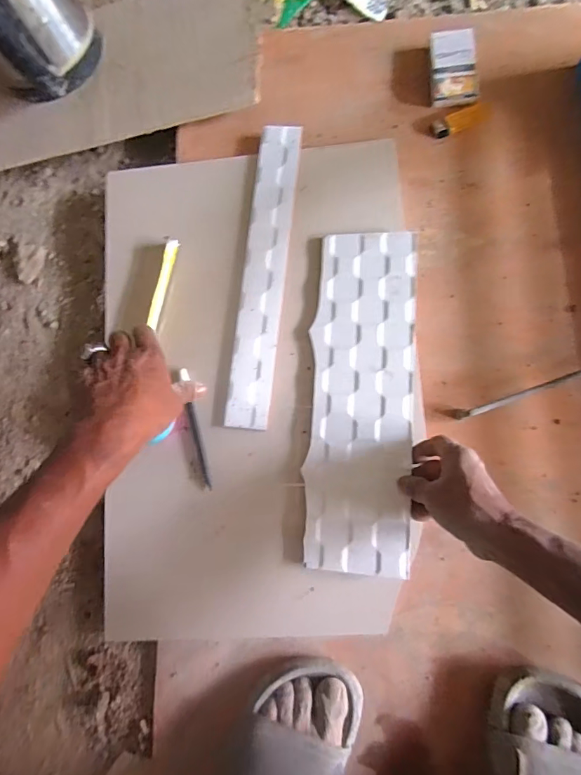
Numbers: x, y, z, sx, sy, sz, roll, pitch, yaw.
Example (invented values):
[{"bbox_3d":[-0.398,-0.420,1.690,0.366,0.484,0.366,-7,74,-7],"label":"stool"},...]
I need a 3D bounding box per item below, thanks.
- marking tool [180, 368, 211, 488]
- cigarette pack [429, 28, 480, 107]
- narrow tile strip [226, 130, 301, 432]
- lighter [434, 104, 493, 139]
[{"bbox_3d":[-0.118,0.050,0.530,0.011,0.006,0.150,-12,82,2],"label":"marking tool"},{"bbox_3d":[0.214,-0.419,0.562,0.060,0.026,0.104,1,82,4],"label":"cigarette pack"},{"bbox_3d":[-0.034,-0.144,0.546,0.056,0.014,0.390,6,83,4],"label":"narrow tile strip"},{"bbox_3d":[0.227,-0.349,0.559,0.077,0.014,0.024,-16,81,1],"label":"lighter"}]

